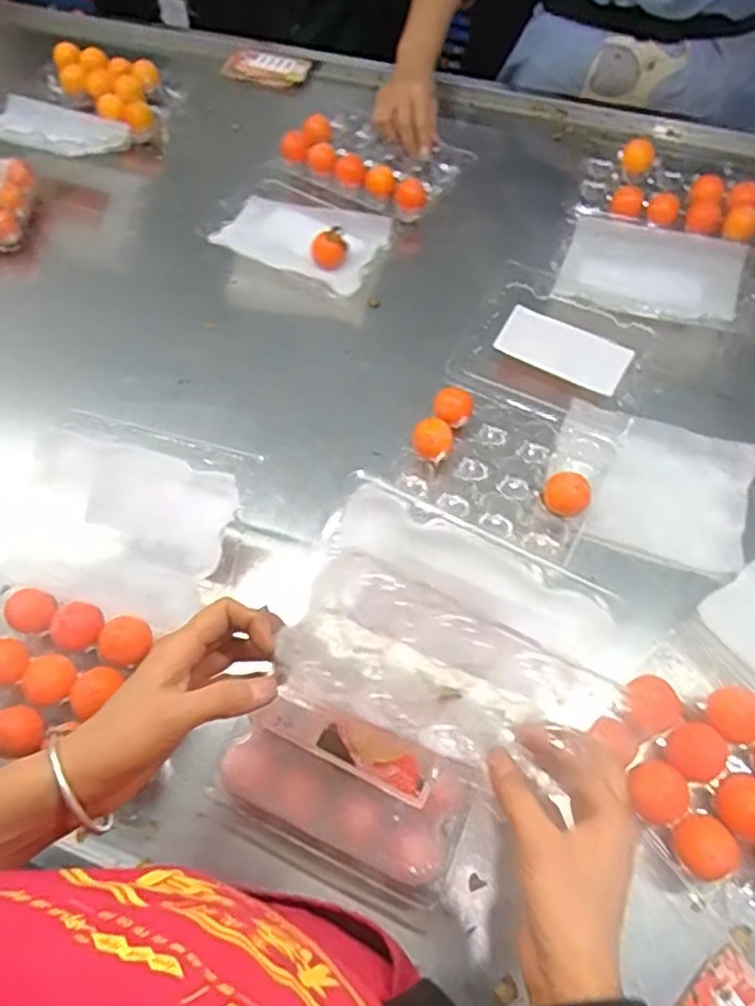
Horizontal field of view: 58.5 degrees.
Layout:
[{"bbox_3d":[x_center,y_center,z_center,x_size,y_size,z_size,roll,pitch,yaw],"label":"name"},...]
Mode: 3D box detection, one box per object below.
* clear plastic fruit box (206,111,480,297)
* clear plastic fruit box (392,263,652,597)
[{"bbox_3d":[-0.055,-0.398,0.887,0.224,0.070,0.308,29,66,16],"label":"clear plastic fruit box"},{"bbox_3d":[0.161,-0.099,0.703,0.198,0.048,0.304,24,65,14],"label":"clear plastic fruit box"}]

